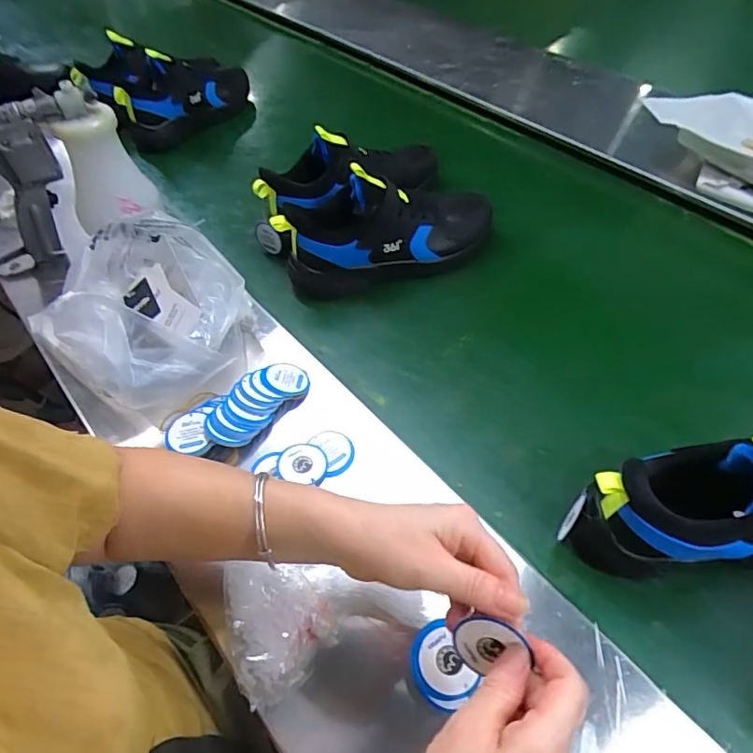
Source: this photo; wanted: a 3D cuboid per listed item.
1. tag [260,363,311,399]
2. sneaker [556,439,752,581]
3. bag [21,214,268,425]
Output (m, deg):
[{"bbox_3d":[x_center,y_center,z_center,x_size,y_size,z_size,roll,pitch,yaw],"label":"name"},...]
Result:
[{"bbox_3d":[-0.097,0.003,0.559,0.050,0.008,0.044,-19,63,-36],"label":"tag"},{"bbox_3d":[0.323,0.113,0.431,0.294,0.144,0.090,0,54,0],"label":"sneaker"},{"bbox_3d":[-0.259,-0.073,0.583,0.226,0.116,0.186,30,59,20],"label":"bag"}]

